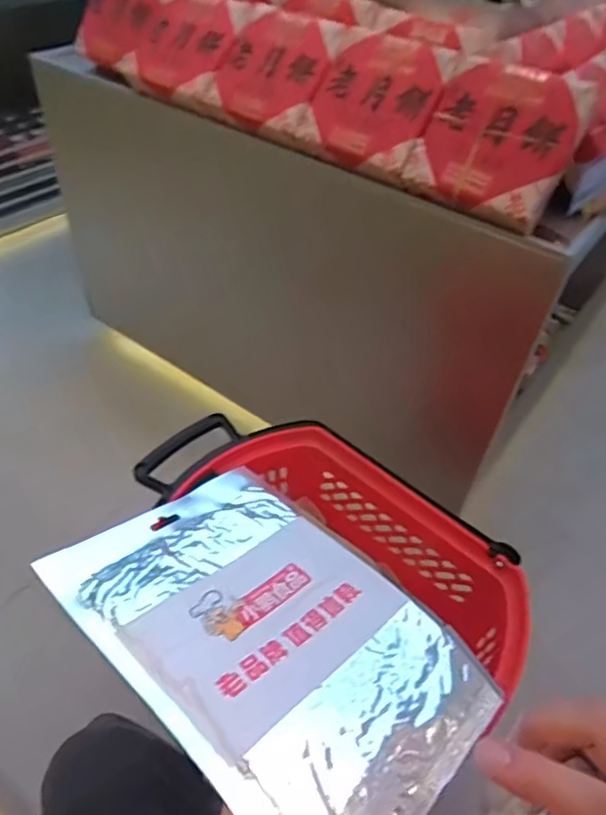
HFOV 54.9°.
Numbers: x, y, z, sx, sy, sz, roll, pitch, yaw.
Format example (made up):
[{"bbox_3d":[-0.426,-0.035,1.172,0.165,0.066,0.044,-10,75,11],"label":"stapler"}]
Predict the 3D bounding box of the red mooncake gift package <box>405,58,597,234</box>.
[{"bbox_3d":[0.267,-0.366,0.794,0.190,0.202,0.045,26,7,20],"label":"red mooncake gift package"}]

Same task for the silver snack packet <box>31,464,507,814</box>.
[{"bbox_3d":[-0.020,0.131,0.352,0.246,0.015,0.166,33,36,32],"label":"silver snack packet"}]

